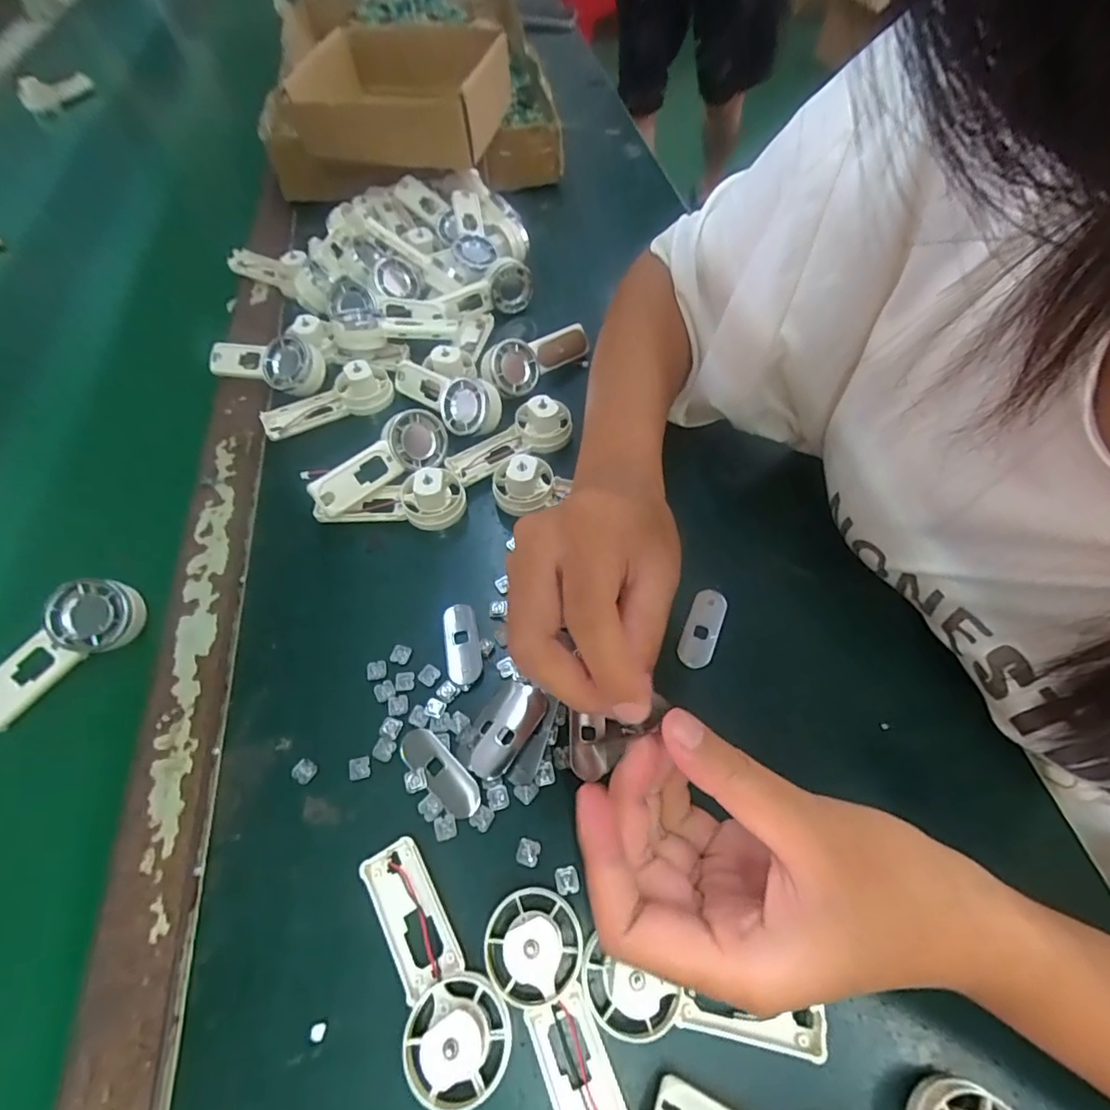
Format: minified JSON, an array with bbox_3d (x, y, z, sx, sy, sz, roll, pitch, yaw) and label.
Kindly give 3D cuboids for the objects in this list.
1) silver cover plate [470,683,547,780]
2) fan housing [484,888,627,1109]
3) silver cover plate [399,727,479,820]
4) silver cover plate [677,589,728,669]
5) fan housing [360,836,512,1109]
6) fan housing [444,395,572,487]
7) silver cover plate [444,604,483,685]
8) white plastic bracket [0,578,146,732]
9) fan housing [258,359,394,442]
[{"bbox_3d":[-0.024,0.089,0.274,0.020,0.004,0.049,32,63,19],"label":"silver cover plate"},{"bbox_3d":[0.004,0.178,0.205,0.037,0.029,0.092,-24,61,-14],"label":"fan housing"},{"bbox_3d":[-0.056,0.106,0.265,0.049,0.004,0.018,37,65,21],"label":"silver cover plate"},{"bbox_3d":[0.084,0.041,0.307,0.018,0.004,0.049,21,68,14],"label":"silver cover plate"},{"bbox_3d":[-0.051,0.162,0.217,0.035,0.020,0.091,-29,50,-17],"label":"fan housing"},{"bbox_3d":[-0.031,-0.081,0.366,0.089,0.028,0.034,-24,61,-14],"label":"fan housing"},{"bbox_3d":[-0.052,0.049,0.302,0.018,0.004,0.048,-10,58,-6],"label":"silver cover plate"},{"bbox_3d":[-0.269,0.051,0.292,0.093,0.020,0.039,-46,101,-12],"label":"white plastic bracket"},{"bbox_3d":[-0.164,-0.113,0.388,0.092,0.032,0.029,-25,61,-15],"label":"fan housing"}]

